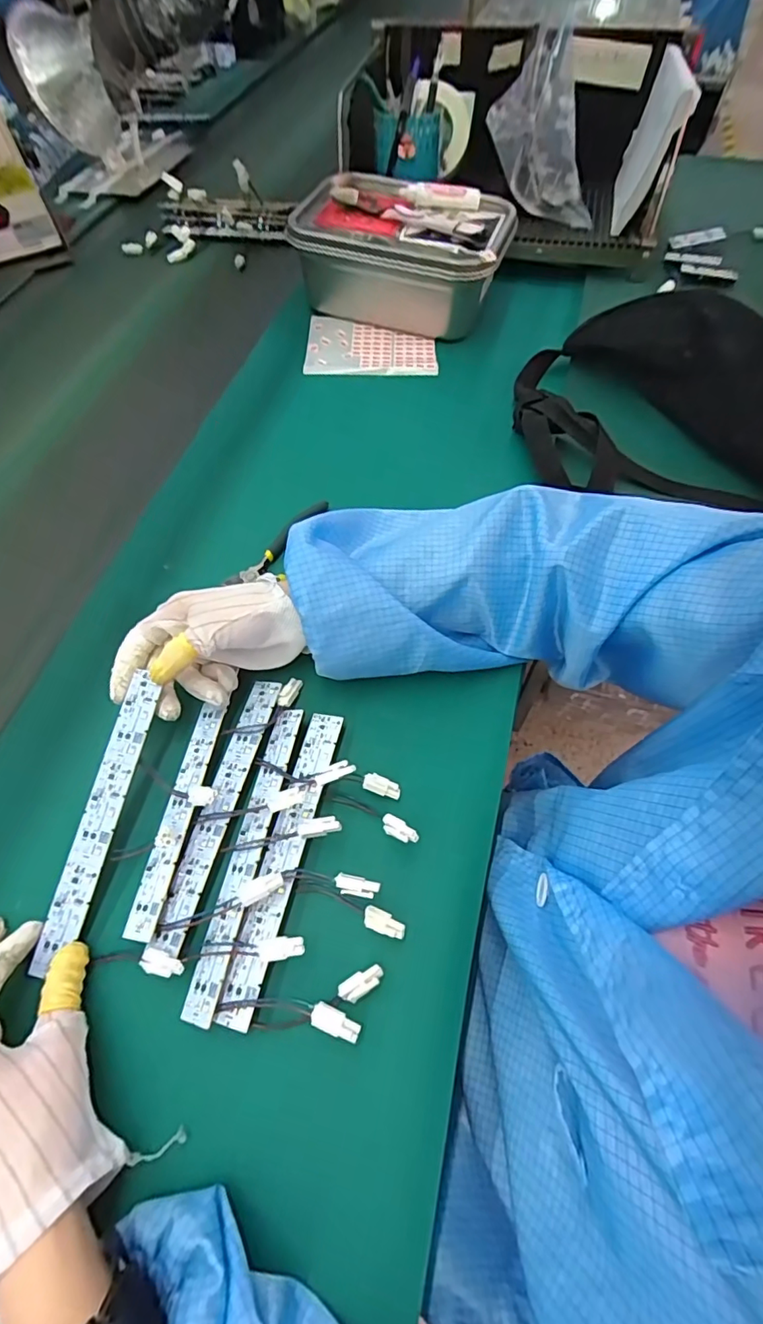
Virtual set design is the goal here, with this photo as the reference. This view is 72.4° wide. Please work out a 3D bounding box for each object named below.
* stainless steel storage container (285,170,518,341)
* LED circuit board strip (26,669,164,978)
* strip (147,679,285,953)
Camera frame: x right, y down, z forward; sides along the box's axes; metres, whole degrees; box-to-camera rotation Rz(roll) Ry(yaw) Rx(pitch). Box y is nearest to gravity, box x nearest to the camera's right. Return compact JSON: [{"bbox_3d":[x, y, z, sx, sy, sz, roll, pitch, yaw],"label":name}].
[{"bbox_3d":[0.026,-0.475,0.612,0.232,0.094,0.161,17,62,12],"label":"stainless steel storage container"},{"bbox_3d":[-0.182,0.099,0.338,0.025,0.004,0.184,10,73,7],"label":"LED circuit board strip"},{"bbox_3d":[-0.107,0.092,0.351,0.023,0.008,0.181,11,61,8],"label":"strip"}]

